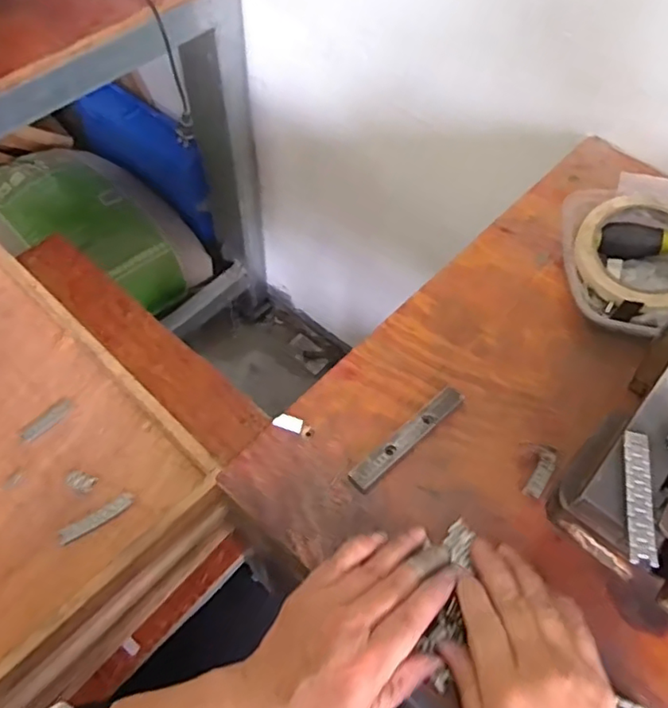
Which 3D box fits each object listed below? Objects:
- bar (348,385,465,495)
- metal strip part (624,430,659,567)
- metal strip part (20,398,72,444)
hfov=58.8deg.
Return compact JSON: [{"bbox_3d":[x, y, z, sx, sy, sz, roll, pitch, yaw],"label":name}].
[{"bbox_3d":[0.050,0.057,0.406,0.099,0.011,0.016,-38,67,-22],"label":"bar"},{"bbox_3d":[0.152,0.069,0.294,0.013,0.004,0.067,12,59,5],"label":"metal strip part"},{"bbox_3d":[-0.241,0.055,0.499,0.015,0.004,0.046,35,64,18],"label":"metal strip part"}]

